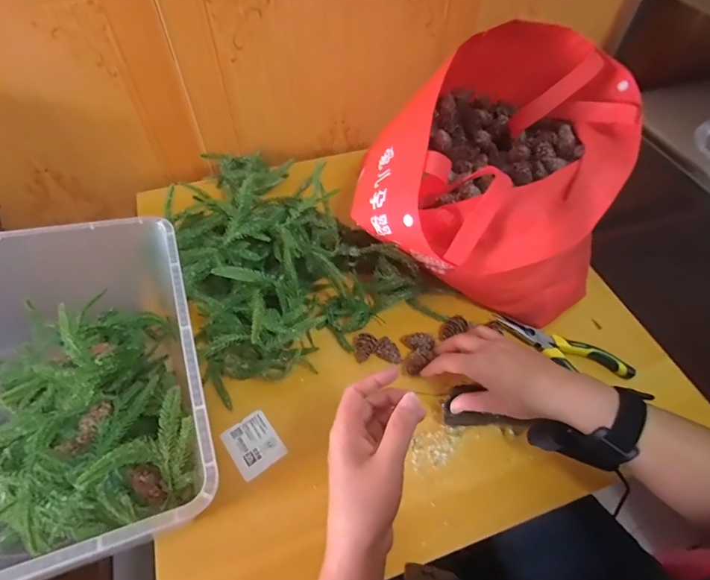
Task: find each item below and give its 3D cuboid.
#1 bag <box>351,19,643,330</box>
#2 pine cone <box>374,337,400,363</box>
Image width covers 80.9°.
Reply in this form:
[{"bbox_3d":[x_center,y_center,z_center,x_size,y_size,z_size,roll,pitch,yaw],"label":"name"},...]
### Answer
[{"bbox_3d":[0.173,-0.141,0.509,0.272,0.206,0.343,28,57,17],"label":"bag"},{"bbox_3d":[0.040,0.070,0.484,0.032,0.016,0.022,25,57,16],"label":"pine cone"}]

